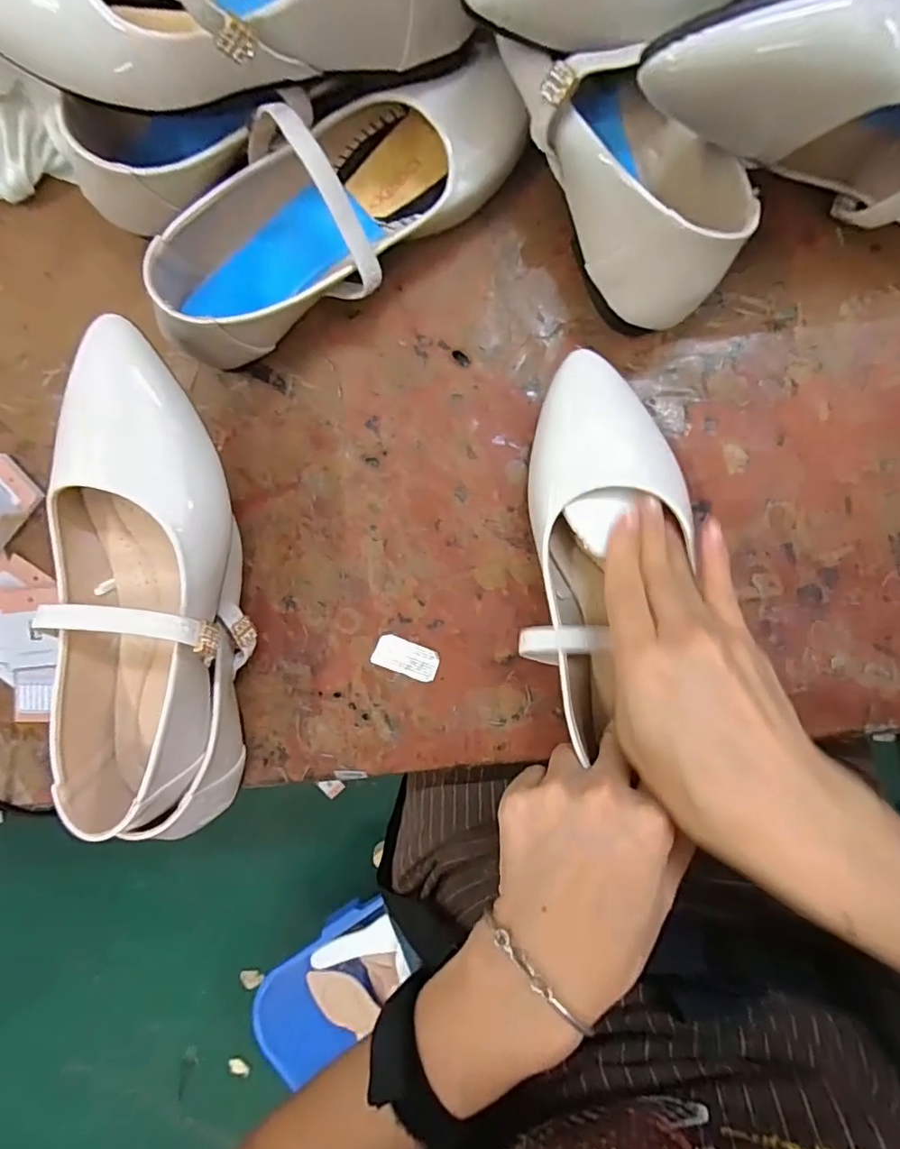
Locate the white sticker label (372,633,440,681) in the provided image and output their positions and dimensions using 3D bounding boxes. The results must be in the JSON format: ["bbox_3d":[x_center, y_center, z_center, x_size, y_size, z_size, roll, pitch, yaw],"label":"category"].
[{"bbox_3d":[-0.027,0.051,0.338,0.039,0.004,0.020,19,95,5],"label":"white sticker label"}]

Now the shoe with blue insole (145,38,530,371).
[{"bbox_3d":[-0.061,-0.199,0.296,0.212,0.063,0.094,-31,90,7],"label":"shoe with blue insole"}]

